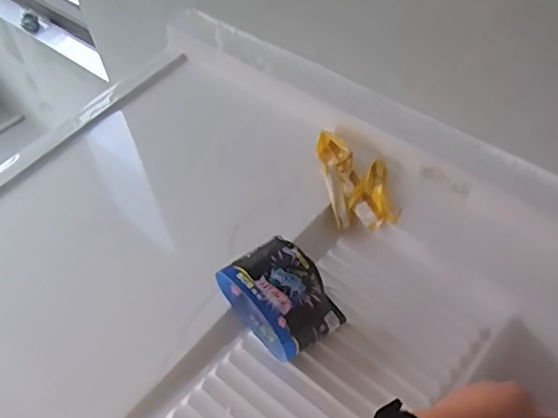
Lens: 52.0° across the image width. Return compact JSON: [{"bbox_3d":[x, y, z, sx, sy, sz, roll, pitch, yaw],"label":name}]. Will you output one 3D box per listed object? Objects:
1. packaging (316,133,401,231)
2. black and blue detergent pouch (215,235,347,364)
[{"bbox_3d":[0.103,-0.043,0.776,0.082,0.029,0.157,-10,52,-3],"label":"packaging"},{"bbox_3d":[0.003,0.096,0.647,0.092,0.059,0.121,-34,57,-19],"label":"black and blue detergent pouch"}]

